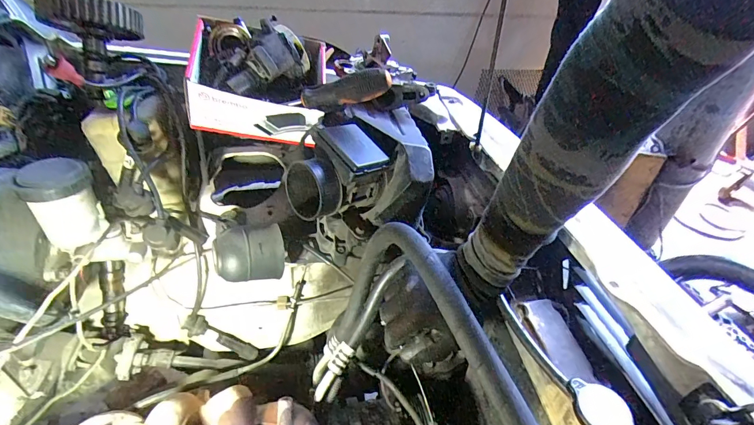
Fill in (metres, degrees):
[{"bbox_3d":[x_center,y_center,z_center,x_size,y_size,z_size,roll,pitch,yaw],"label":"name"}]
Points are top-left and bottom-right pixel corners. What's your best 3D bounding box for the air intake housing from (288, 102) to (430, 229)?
[{"bbox_3d":[-0.026,-0.063,0.484,0.166,0.104,0.134,-3,41,-10],"label":"air intake housing"}]

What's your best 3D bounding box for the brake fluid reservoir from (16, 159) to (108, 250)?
[{"bbox_3d":[-0.369,-0.010,0.452,0.065,0.092,0.056,-30,52,-35],"label":"brake fluid reservoir"}]

